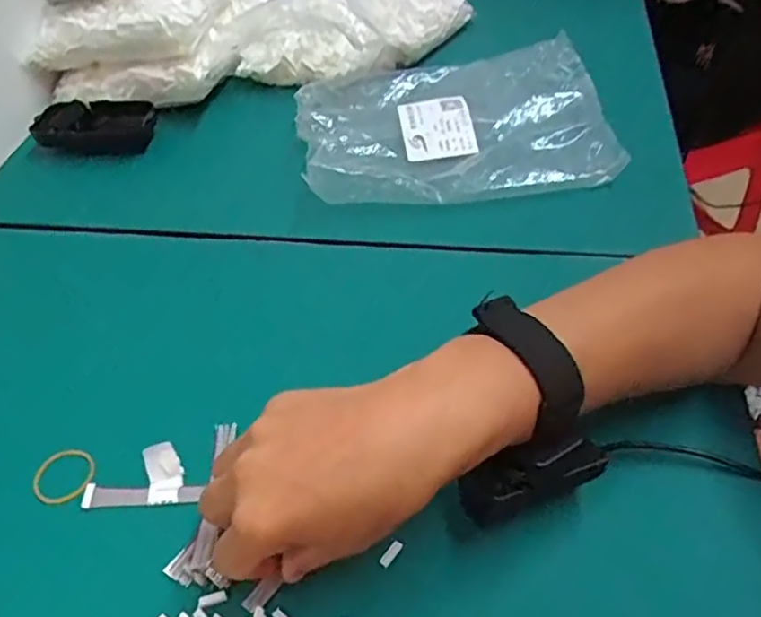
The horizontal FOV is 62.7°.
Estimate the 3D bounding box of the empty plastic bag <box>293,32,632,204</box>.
[{"bbox_3d":[0.059,-0.164,0.537,0.247,0.037,0.190,-4,49,2],"label":"empty plastic bag"}]

